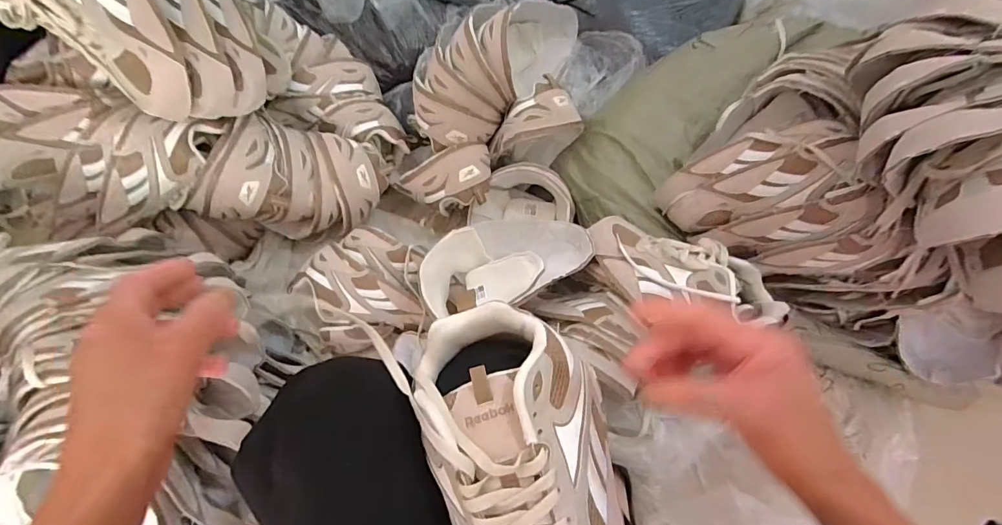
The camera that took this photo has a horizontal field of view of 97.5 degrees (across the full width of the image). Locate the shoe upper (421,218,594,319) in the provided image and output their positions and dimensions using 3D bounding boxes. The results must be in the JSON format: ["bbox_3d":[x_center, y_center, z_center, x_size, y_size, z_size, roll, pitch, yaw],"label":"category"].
[{"bbox_3d":[0.004,-0.001,0.615,0.243,0.101,0.125,-16,63,21],"label":"shoe upper"}]

